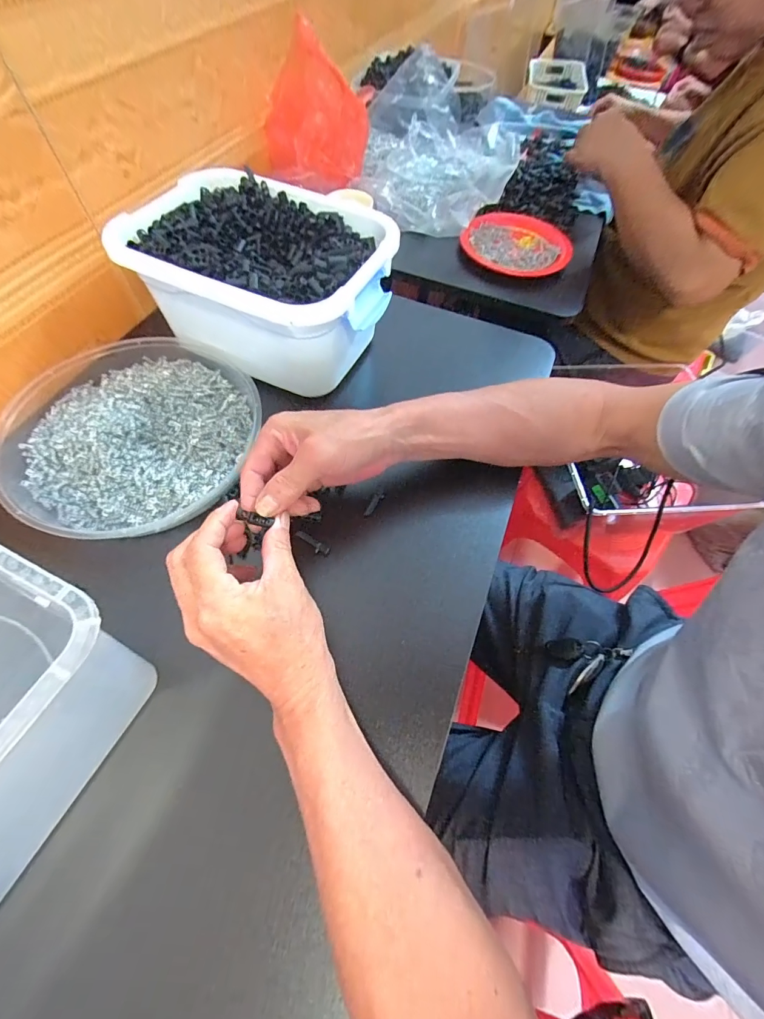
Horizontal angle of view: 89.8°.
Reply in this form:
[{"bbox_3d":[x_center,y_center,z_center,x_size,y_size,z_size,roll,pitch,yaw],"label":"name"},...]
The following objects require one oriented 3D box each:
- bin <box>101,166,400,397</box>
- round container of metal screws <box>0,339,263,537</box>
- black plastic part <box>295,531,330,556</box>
[{"bbox_3d":[-0.120,-0.241,0.412,0.246,0.110,0.179,24,63,9],"label":"bin"},{"bbox_3d":[-0.236,-0.082,0.370,0.209,0.043,0.233,14,62,4],"label":"round container of metal screws"},{"bbox_3d":[-0.064,0.031,0.346,0.035,0.009,0.010,25,63,9],"label":"black plastic part"}]

